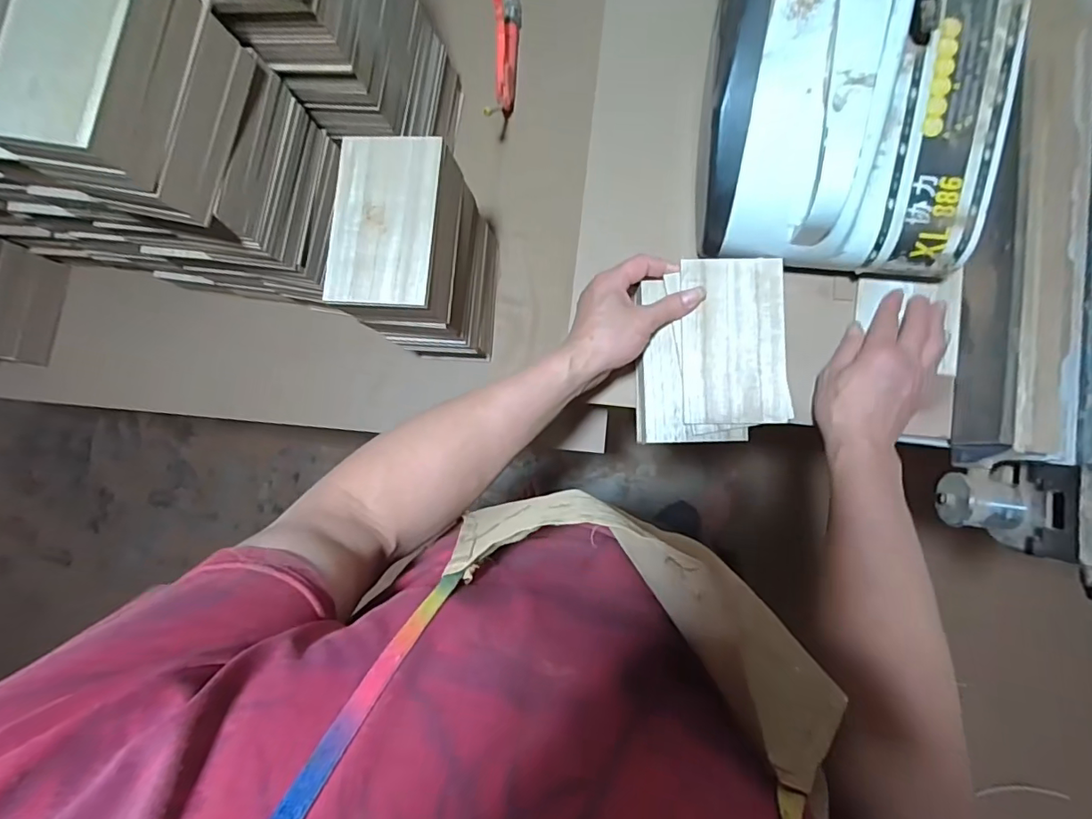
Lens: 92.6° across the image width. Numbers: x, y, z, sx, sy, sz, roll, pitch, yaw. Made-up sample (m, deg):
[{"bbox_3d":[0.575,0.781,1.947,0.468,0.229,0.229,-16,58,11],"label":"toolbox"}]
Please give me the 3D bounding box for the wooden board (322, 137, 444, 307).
[{"bbox_3d":[-0.149,-0.172,0.473,0.097,0.010,0.156,5,85,8],"label":"wooden board"}]

